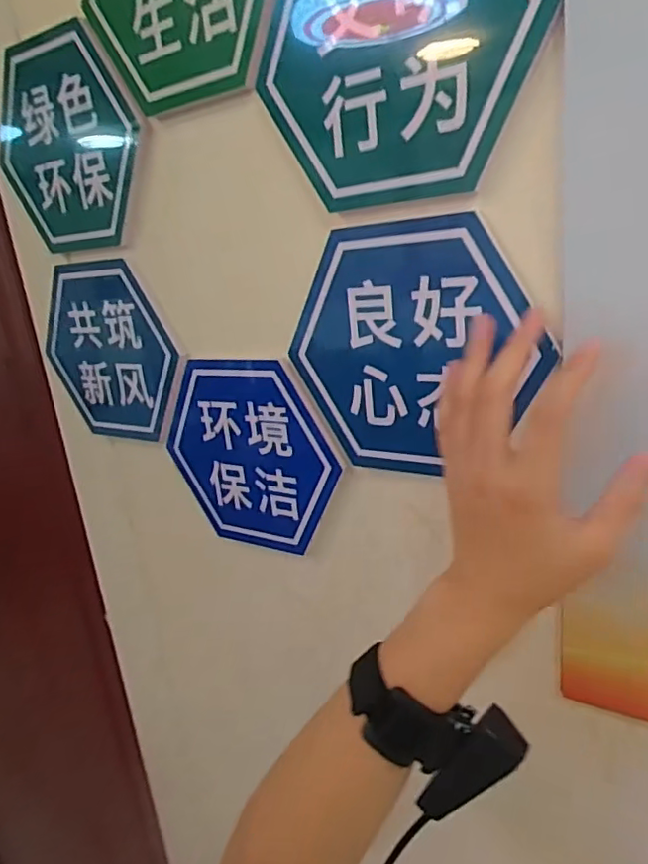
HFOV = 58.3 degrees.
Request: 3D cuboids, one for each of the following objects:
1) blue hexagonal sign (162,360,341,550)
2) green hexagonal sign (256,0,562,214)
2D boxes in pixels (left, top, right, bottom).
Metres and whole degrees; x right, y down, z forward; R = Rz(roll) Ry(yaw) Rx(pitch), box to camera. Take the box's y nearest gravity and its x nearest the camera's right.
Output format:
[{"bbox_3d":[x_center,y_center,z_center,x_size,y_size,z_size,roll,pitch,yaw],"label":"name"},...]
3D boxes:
[{"bbox_3d":[-0.068,0.023,0.525,0.178,0.176,0.012,1,17,32],"label":"blue hexagonal sign"},{"bbox_3d":[0.041,-0.238,0.357,0.182,0.173,0.013,3,19,31],"label":"green hexagonal sign"}]

